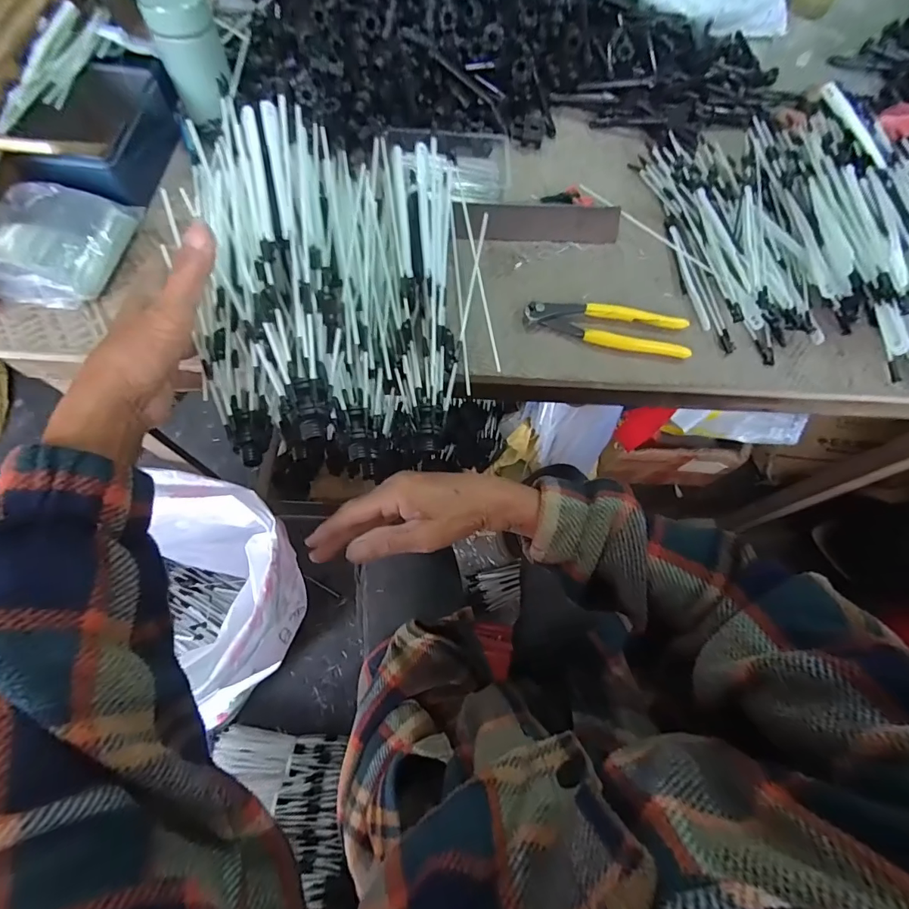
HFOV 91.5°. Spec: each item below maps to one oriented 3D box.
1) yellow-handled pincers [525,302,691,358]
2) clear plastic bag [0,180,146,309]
[{"bbox_3d":[0.151,-0.126,0.440,0.160,0.019,0.038,8,68,0],"label":"yellow-handled pincers"},{"bbox_3d":[-0.367,-0.199,0.410,0.089,0.040,0.131,8,68,0],"label":"clear plastic bag"}]

